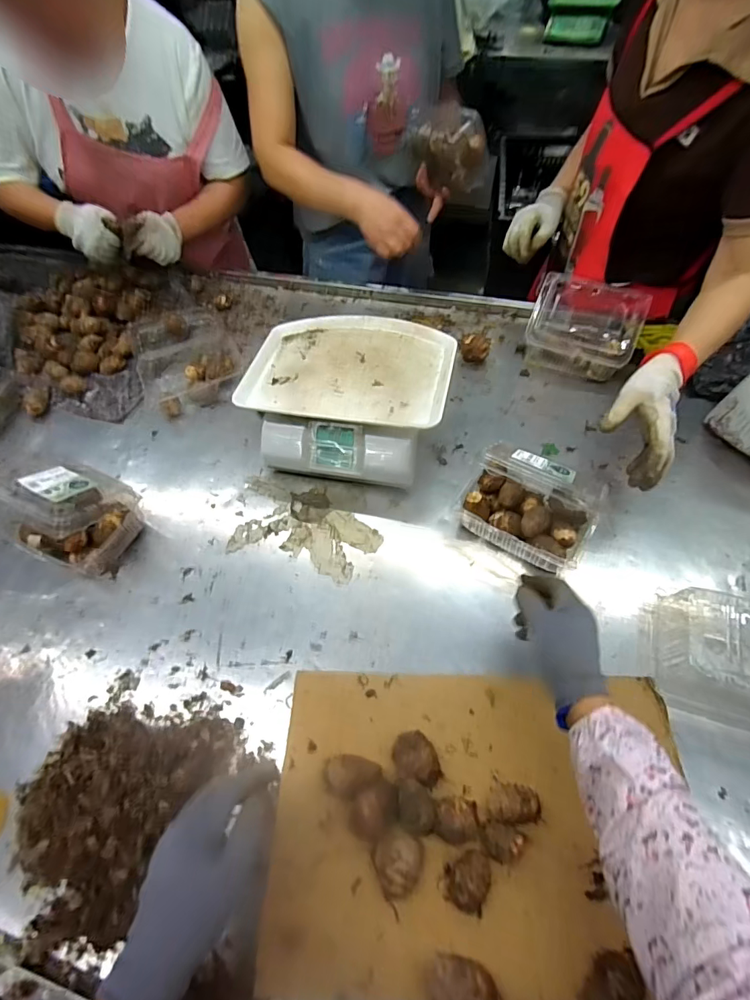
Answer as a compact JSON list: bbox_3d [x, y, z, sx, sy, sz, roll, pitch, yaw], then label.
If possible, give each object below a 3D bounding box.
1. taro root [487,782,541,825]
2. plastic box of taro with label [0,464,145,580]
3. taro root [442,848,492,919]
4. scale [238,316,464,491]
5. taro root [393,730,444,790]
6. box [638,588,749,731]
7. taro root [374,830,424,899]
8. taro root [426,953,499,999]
[{"bbox_3d":[0.137,0.302,0.461,0.052,0.032,0.034,4,55,4],"label":"taro root"},{"bbox_3d":[-0.411,0.019,0.630,0.134,0.130,0.122,15,57,12],"label":"plastic box of taro with label"},{"bbox_3d":[0.087,0.351,0.429,0.040,0.025,0.046,23,59,17],"label":"taro root"},{"bbox_3d":[-0.038,-0.161,0.734,0.292,0.125,0.253,8,56,8],"label":"scale"},{"bbox_3d":[0.042,0.272,0.482,0.044,0.043,0.051,-16,56,-9],"label":"taro root"},{"bbox_3d":[0.399,0.176,0.509,0.159,0.082,0.122,12,56,10],"label":"box"},{"bbox_3d":[0.023,0.341,0.438,0.047,0.028,0.046,-1,55,1],"label":"taro root"},{"bbox_3d":[0.072,0.410,0.392,0.057,0.040,0.037,11,56,10],"label":"taro root"}]

